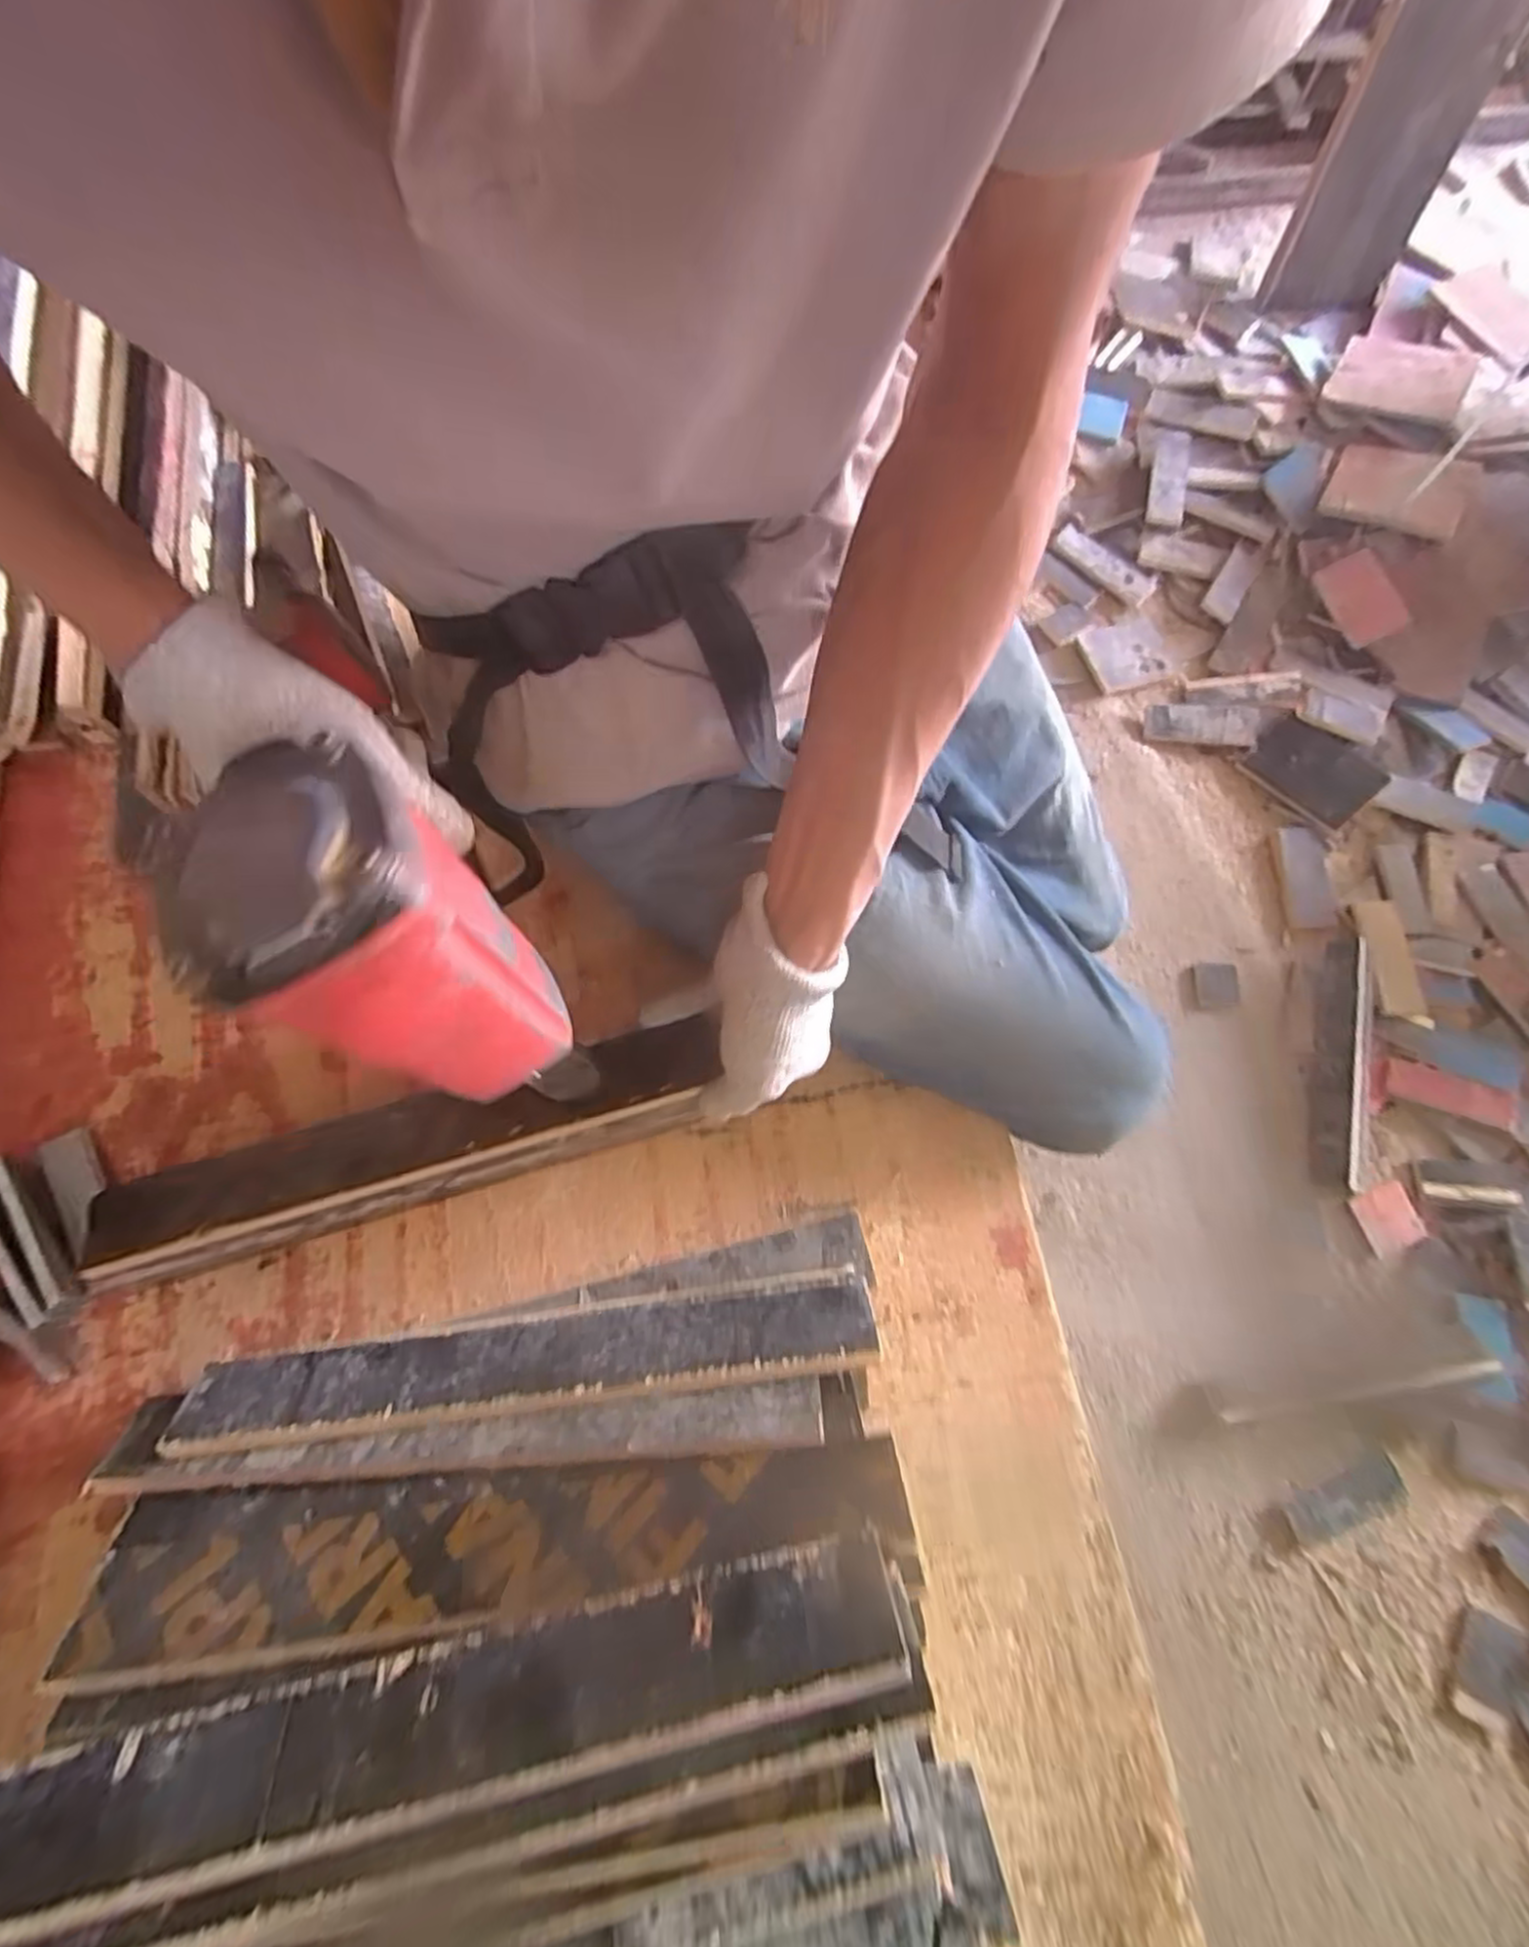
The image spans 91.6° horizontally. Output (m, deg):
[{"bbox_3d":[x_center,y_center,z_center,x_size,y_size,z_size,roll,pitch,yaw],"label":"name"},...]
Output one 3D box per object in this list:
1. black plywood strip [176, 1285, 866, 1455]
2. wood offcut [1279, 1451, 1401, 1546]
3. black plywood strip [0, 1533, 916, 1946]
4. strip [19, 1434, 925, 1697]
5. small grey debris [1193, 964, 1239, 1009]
[{"bbox_3d":[-0.123,0.211,0.410,0.363,0.053,0.007,-5,119,-4],"label":"black plywood strip"},{"bbox_3d":[0.749,0.681,0.959,0.161,0.016,0.056,-22,76,-5],"label":"wood offcut"},{"bbox_3d":[-0.126,0.294,0.287,0.366,0.054,0.011,-11,119,-6],"label":"black plywood strip"},{"bbox_3d":[-0.120,0.256,0.347,0.364,0.074,0.011,-7,115,-4],"label":"strip"},{"bbox_3d":[0.739,0.020,1.216,0.074,0.017,0.073,0,75,1],"label":"small grey debris"}]

